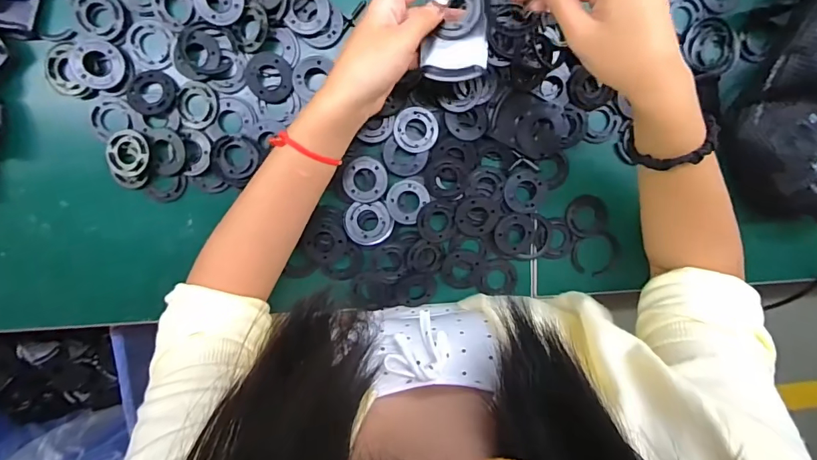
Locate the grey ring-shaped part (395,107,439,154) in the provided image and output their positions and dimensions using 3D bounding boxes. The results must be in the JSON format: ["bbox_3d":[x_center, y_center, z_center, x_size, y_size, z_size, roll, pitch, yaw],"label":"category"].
[{"bbox_3d":[0.008,-0.100,0.435,0.044,0.004,0.044,-1,99,-4],"label":"grey ring-shaped part"}]

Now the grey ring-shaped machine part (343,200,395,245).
[{"bbox_3d":[-0.040,-0.007,0.443,0.048,0.011,0.042,-5,99,-3],"label":"grey ring-shaped machine part"}]

